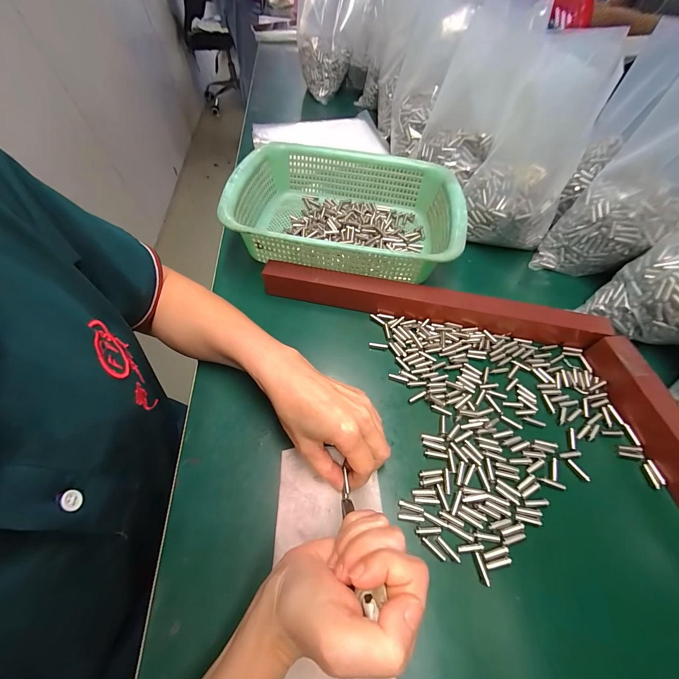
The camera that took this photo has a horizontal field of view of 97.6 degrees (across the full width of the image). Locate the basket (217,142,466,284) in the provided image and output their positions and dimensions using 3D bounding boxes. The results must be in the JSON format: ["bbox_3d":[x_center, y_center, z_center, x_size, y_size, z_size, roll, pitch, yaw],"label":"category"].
[{"bbox_3d":[0.010,-0.176,0.415,0.296,0.078,0.220,6,57,2],"label":"basket"}]

